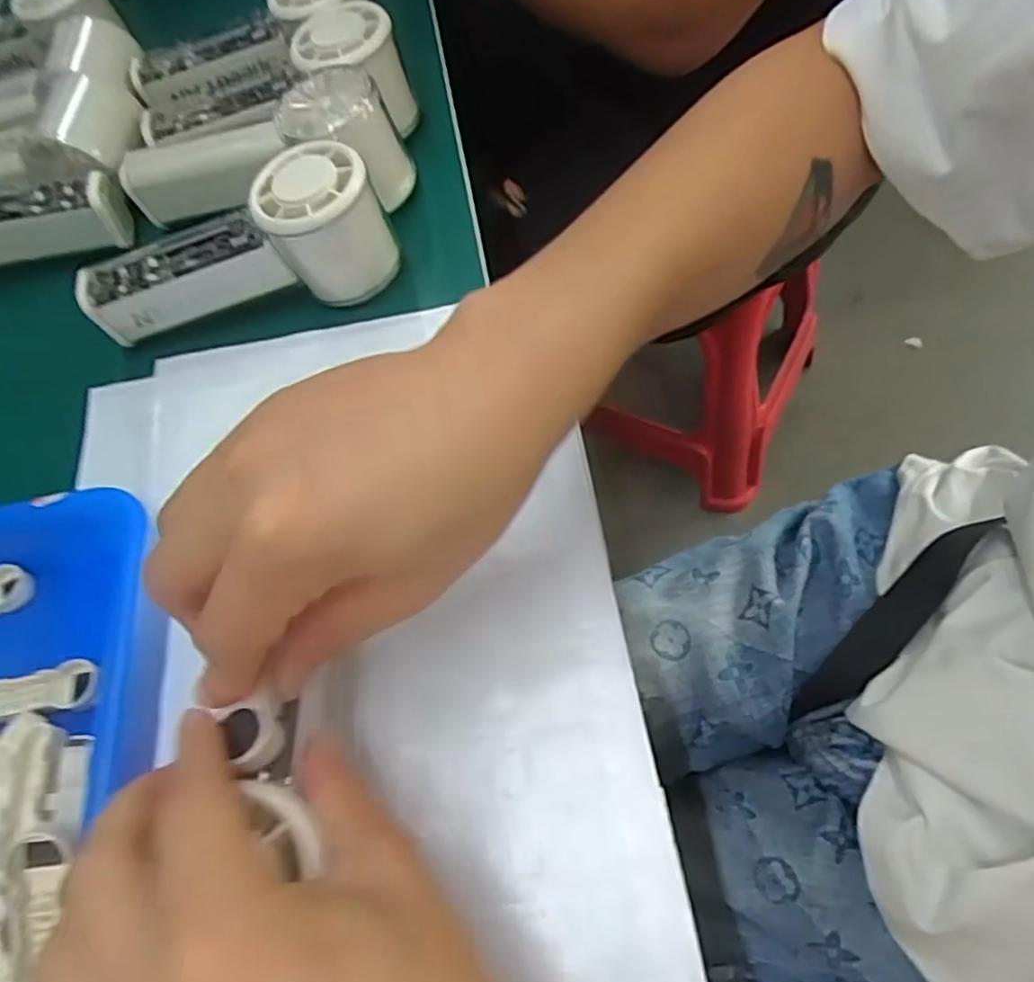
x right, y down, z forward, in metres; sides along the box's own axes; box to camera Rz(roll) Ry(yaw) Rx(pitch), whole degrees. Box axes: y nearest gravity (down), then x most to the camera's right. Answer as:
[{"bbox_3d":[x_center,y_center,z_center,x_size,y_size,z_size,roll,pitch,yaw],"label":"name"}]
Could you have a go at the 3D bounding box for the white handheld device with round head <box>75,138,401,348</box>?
[{"bbox_3d":[-0.138,-0.116,0.365,0.153,0.063,0.054,-18,61,10],"label":"white handheld device with round head"}]

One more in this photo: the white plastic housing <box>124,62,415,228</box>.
[{"bbox_3d":[-0.138,-0.175,0.393,0.153,0.058,0.056,-7,61,14],"label":"white plastic housing"}]

